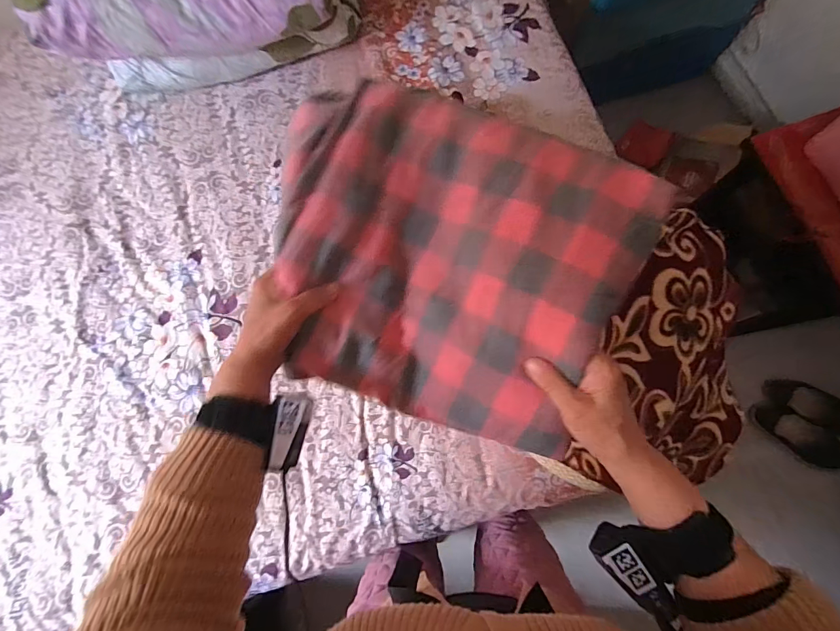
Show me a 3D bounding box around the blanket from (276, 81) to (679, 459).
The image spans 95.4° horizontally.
[{"bbox_3d":[0.023,-0.068,0.387,0.350,0.095,0.320,16,78,5],"label":"blanket"}]

